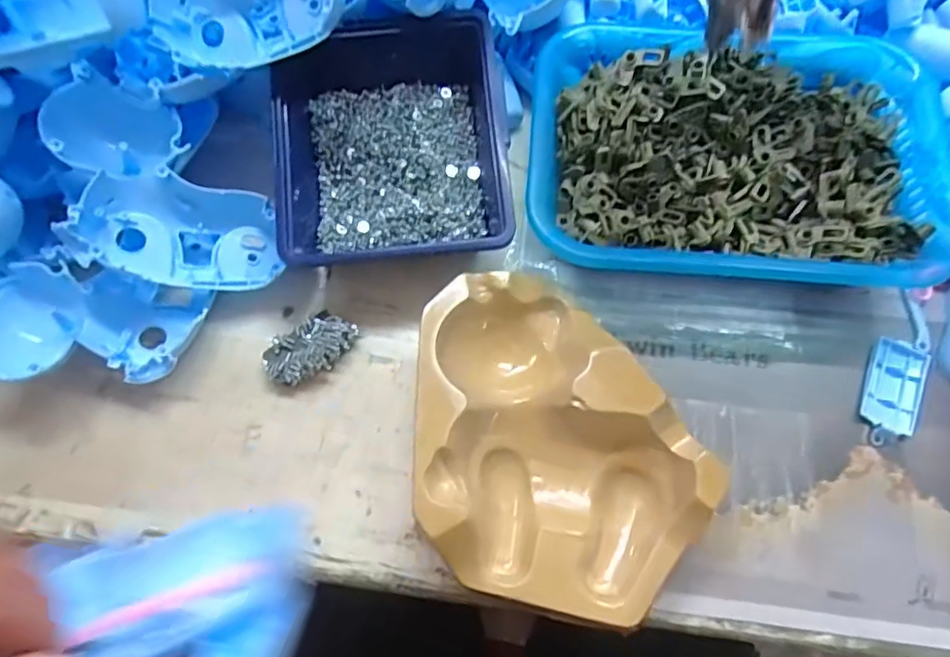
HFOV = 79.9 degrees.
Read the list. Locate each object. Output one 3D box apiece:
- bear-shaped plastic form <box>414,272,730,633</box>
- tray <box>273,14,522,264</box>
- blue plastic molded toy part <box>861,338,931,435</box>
[{"bbox_3d":[0.033,0.067,0.323,0.146,0.052,0.198,-29,72,-9],"label":"bear-shaped plastic form"},{"bbox_3d":[-0.054,-0.127,0.381,0.139,0.055,0.173,-5,70,-1],"label":"tray"},{"bbox_3d":[0.262,0.035,0.350,0.033,0.010,0.062,26,72,10],"label":"blue plastic molded toy part"}]

